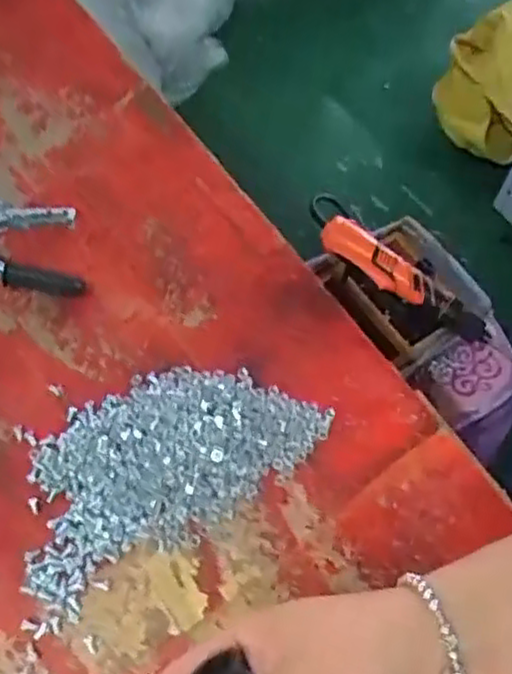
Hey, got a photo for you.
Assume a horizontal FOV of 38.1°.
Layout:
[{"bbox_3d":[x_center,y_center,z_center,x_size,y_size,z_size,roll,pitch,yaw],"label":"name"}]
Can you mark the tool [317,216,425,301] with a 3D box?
[{"bbox_3d":[0.148,-0.096,0.916,0.144,0.037,0.042,33,64,14],"label":"tool"}]

